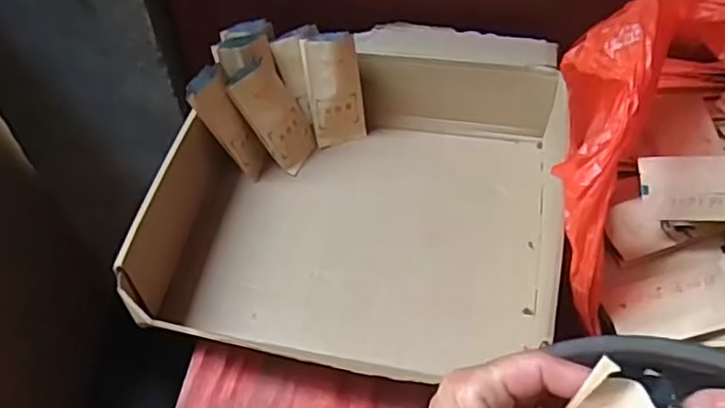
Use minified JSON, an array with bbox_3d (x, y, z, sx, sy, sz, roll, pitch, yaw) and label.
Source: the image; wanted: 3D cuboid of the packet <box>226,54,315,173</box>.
[{"bbox_3d":[-0.085,-0.083,0.624,0.026,0.108,0.054,1,46,40],"label":"packet"}]

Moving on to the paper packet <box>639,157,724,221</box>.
[{"bbox_3d":[0.274,-0.011,0.496,0.109,0.011,0.048,0,94,11],"label":"paper packet"}]

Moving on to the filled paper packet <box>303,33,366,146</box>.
[{"bbox_3d":[-0.027,-0.113,0.638,0.051,0.109,0.022,-12,31,-7],"label":"filled paper packet"}]

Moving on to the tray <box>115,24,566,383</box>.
[{"bbox_3d":[-0.003,-0.021,0.581,0.346,0.089,0.326,7,52,8],"label":"tray"}]

